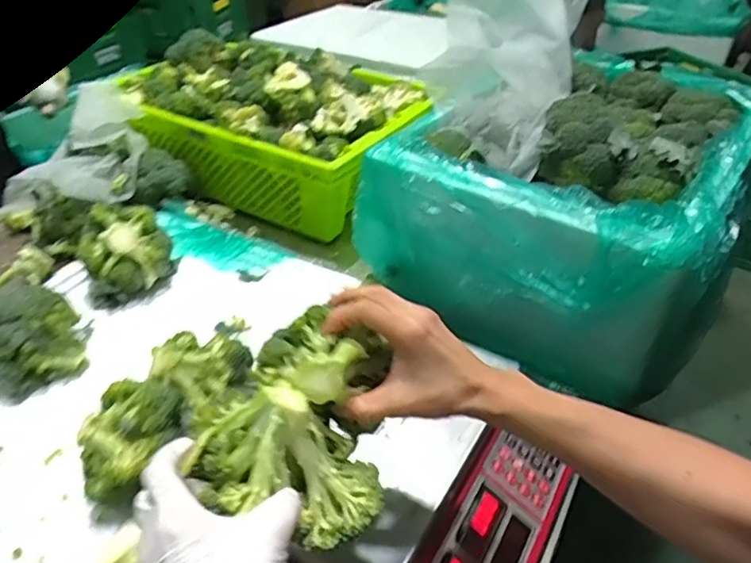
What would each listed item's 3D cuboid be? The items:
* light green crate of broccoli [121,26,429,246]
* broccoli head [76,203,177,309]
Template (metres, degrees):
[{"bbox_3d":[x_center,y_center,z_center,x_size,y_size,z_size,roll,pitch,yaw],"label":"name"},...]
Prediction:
[{"bbox_3d":[-0.195,-0.321,1.153,0.555,0.210,0.373,19,41,23],"label":"light green crate of broccoli"},{"bbox_3d":[-0.362,-0.043,0.861,0.123,0.106,0.095,-16,41,-20],"label":"broccoli head"}]

